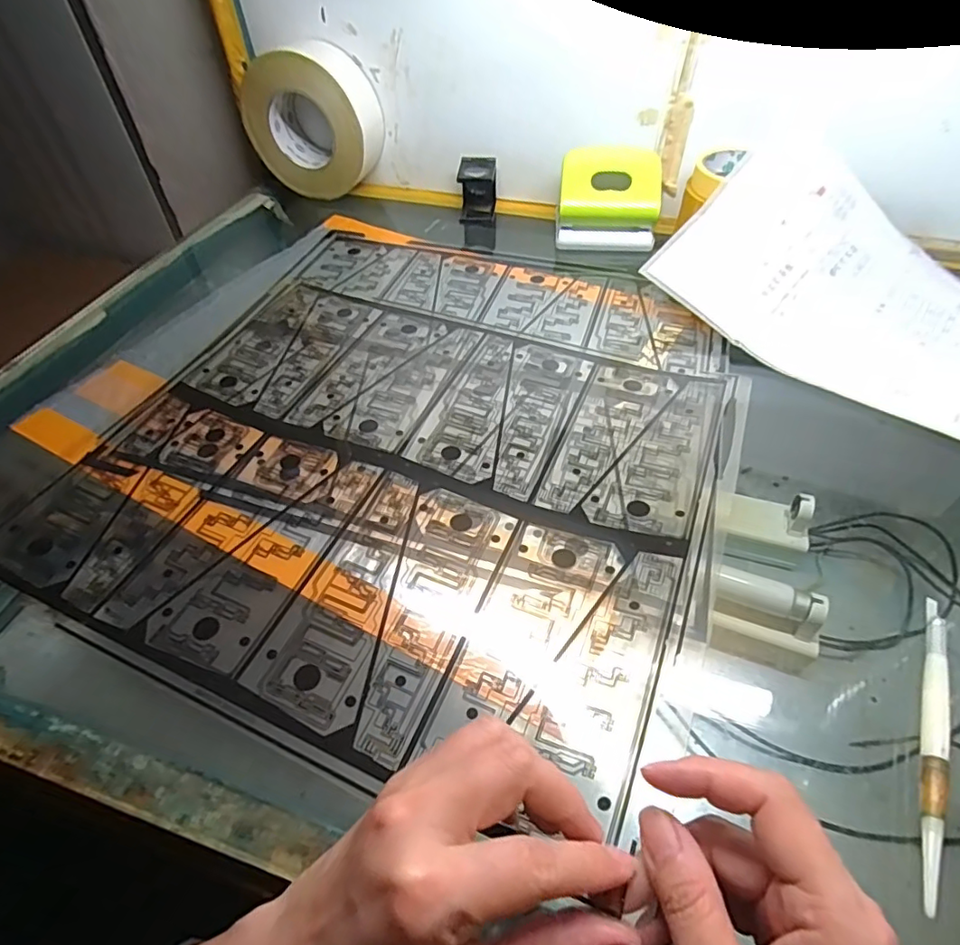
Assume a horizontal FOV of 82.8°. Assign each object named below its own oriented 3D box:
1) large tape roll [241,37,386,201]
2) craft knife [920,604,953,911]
[{"bbox_3d":[-0.182,-0.382,0.602,0.135,0.140,0.062,12,51,12],"label":"large tape roll"},{"bbox_3d":[0.207,0.118,0.247,0.008,0.008,0.146,23,53,20],"label":"craft knife"}]

